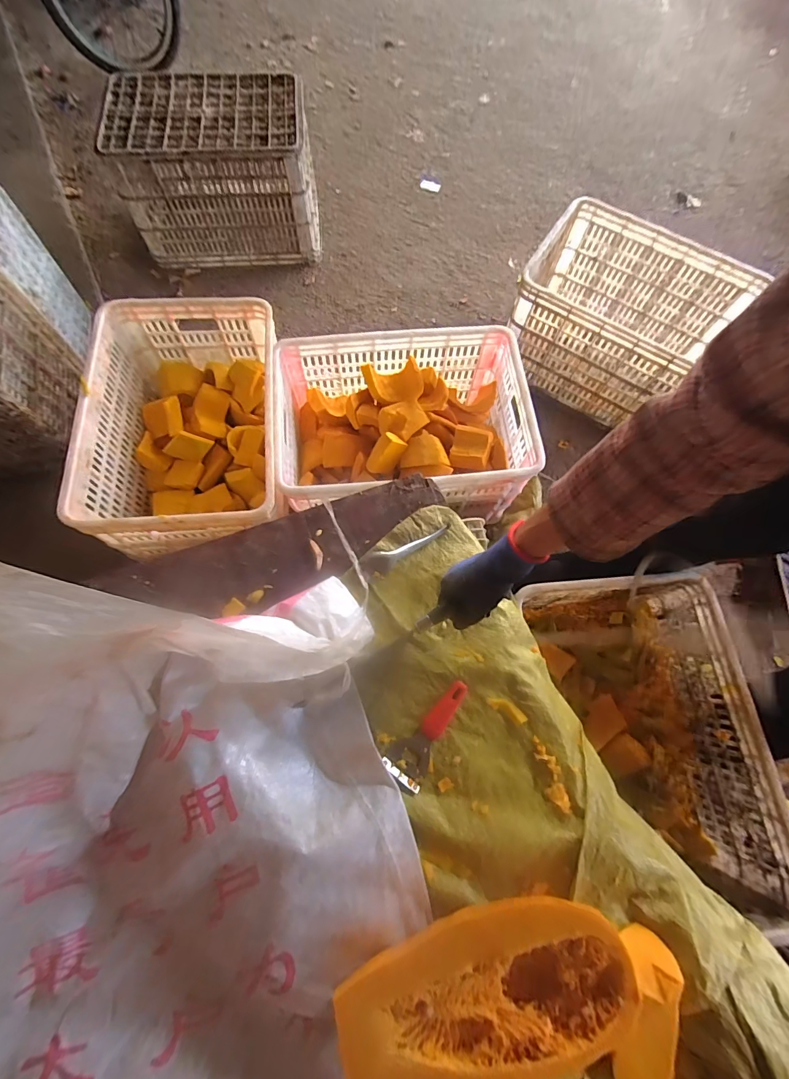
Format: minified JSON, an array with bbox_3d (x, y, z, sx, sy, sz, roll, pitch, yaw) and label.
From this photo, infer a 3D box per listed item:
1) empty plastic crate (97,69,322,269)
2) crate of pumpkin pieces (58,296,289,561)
[{"bbox_3d":[-0.506,-1.075,1.215,0.530,0.320,0.302,-4,72,-4],"label":"empty plastic crate"},{"bbox_3d":[-0.430,-0.241,0.907,0.365,0.245,0.532,-5,72,-4],"label":"crate of pumpkin pieces"}]

